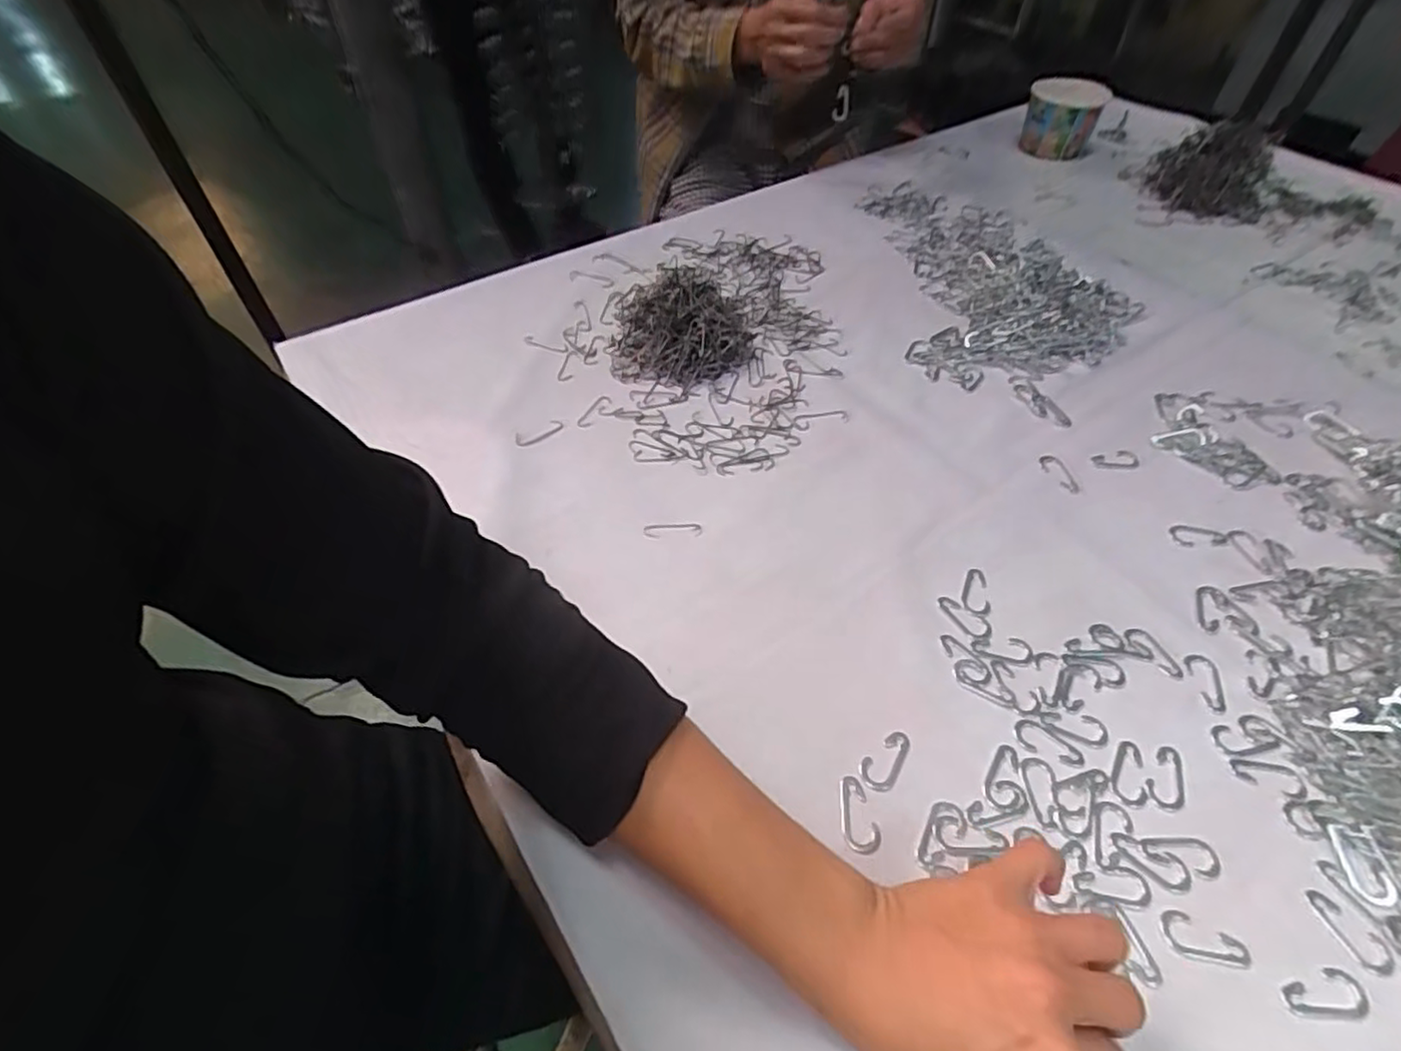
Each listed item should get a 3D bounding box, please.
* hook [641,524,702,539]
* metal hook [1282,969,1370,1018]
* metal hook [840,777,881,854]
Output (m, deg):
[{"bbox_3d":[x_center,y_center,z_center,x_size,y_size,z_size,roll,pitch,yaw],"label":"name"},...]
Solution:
[{"bbox_3d":[-0.019,0.003,0.456,0.041,0.004,0.010,-2,50,-1],"label":"hook"},{"bbox_3d":[0.277,0.207,0.291,0.036,0.004,0.017,-4,50,-3],"label":"metal hook"},{"bbox_3d":[0.082,0.149,0.340,0.018,0.010,0.037,2,50,2],"label":"metal hook"}]

